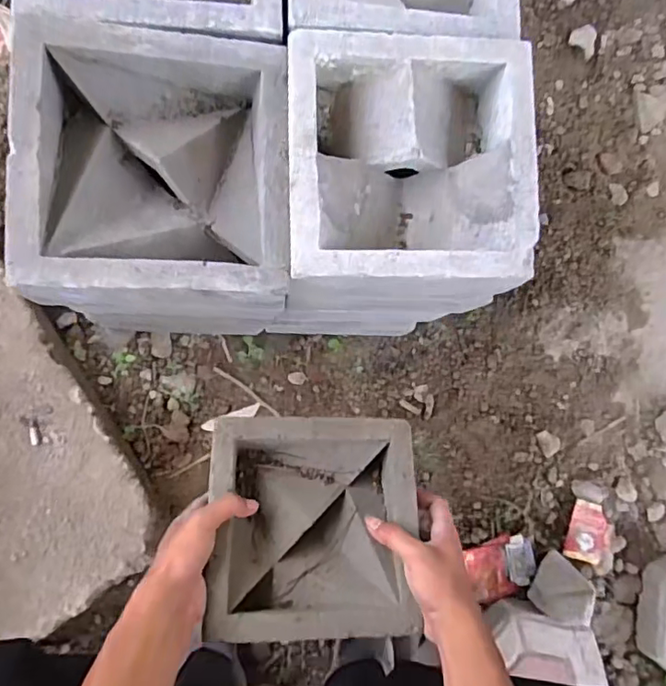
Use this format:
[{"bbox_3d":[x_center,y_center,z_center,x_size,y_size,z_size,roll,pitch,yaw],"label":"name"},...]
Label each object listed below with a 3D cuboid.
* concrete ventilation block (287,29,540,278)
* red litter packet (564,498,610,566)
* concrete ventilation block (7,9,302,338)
[{"bbox_3d":[0.063,-0.148,0.481,0.197,0.064,0.195,-1,84,-5],"label":"concrete ventilation block"},{"bbox_3d":[0.373,0.275,0.829,0.060,0.016,0.082,20,83,-3],"label":"red litter packet"},{"bbox_3d":[-0.133,-0.131,0.446,0.195,0.075,0.218,1,84,-5],"label":"concrete ventilation block"}]

